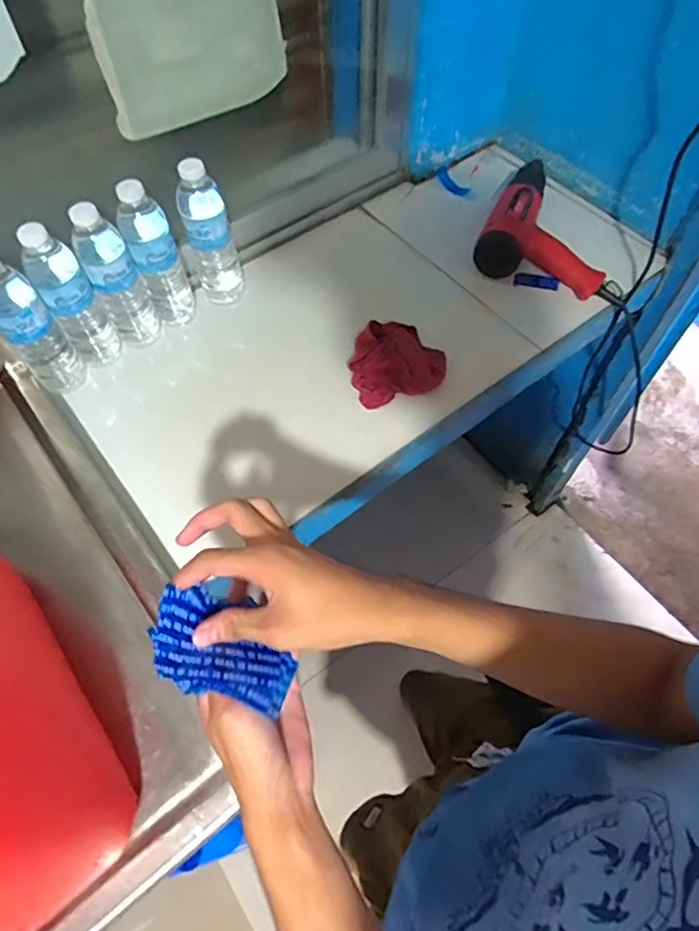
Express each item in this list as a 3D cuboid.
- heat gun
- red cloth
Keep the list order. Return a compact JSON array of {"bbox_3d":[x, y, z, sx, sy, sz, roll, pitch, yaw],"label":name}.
[{"bbox_3d":[0.344,-0.399,0.918,0.227,0.081,0.282,18,61,11],"label":"heat gun"},{"bbox_3d":[0.064,-0.147,0.778,0.128,0.047,0.118,-12,60,-7],"label":"red cloth"}]

